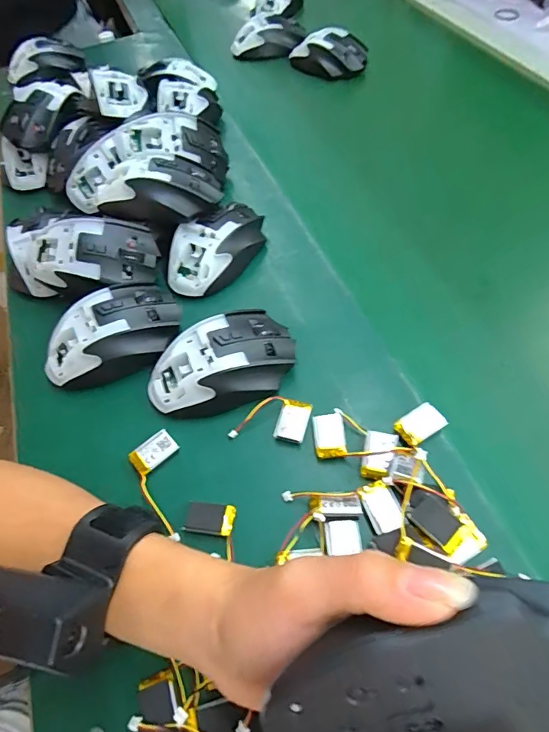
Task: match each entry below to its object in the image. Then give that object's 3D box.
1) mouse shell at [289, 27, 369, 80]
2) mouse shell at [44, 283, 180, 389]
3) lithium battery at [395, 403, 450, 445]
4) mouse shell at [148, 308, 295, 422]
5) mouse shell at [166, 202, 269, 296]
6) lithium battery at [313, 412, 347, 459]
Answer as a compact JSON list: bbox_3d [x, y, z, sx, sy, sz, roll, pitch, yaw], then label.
[{"bbox_3d":[0.077,-0.448,0.631,0.113,0.050,0.055,8,58,10],"label":"mouse shell"},{"bbox_3d":[-0.138,-0.029,0.366,0.114,0.042,0.071,-19,57,-8],"label":"mouse shell"},{"bbox_3d":[0.103,0.041,0.309,0.034,0.005,0.020,-28,59,-13],"label":"lithium battery"},{"bbox_3d":[-0.042,0.000,0.339,0.113,0.035,0.069,-25,58,-11],"label":"mouse shell"},{"bbox_3d":[-0.053,-0.113,0.414,0.114,0.038,0.061,-37,62,-18],"label":"mouse shell"},{"bbox_3d":[0.040,0.051,0.314,0.022,0.006,0.033,-7,57,0],"label":"lithium battery"}]

